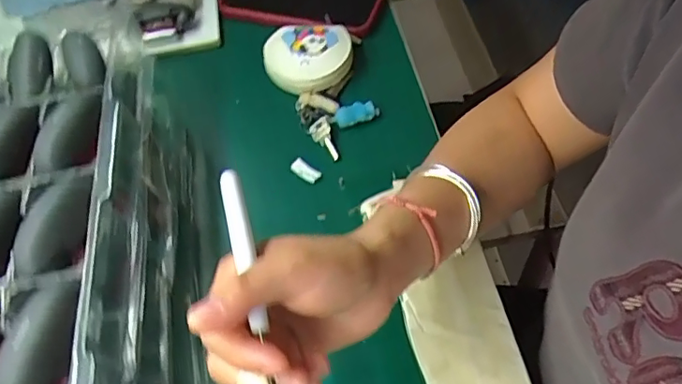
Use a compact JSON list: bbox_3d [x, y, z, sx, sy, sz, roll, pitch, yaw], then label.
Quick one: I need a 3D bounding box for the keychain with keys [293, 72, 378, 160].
[{"bbox_3d":[-0.002,-0.071,0.482,0.063,0.016,0.071,-29,58,-14],"label":"keychain with keys"}]

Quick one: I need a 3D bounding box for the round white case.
[{"bbox_3d":[-0.030,-0.126,0.510,0.078,0.031,0.072,-3,55,4],"label":"round white case"}]

